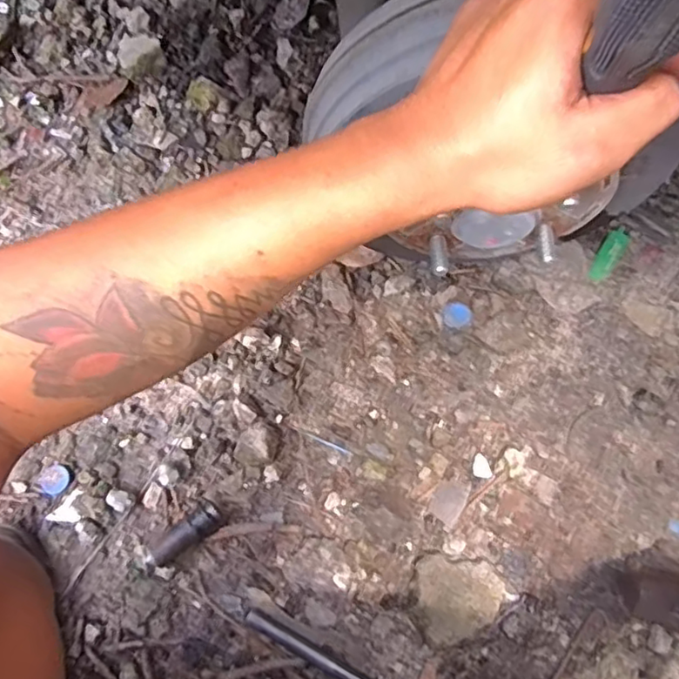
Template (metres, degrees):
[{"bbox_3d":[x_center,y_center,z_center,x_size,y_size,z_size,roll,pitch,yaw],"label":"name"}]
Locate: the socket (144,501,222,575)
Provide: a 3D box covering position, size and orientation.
[{"bbox_3d":[-0.162,0.205,0.631,0.031,0.030,0.086,43,79,11],"label":"socket"}]

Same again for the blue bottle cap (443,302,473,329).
[{"bbox_3d":[0.135,-0.027,0.699,0.031,0.012,0.032,0,75,1],"label":"blue bottle cap"}]

